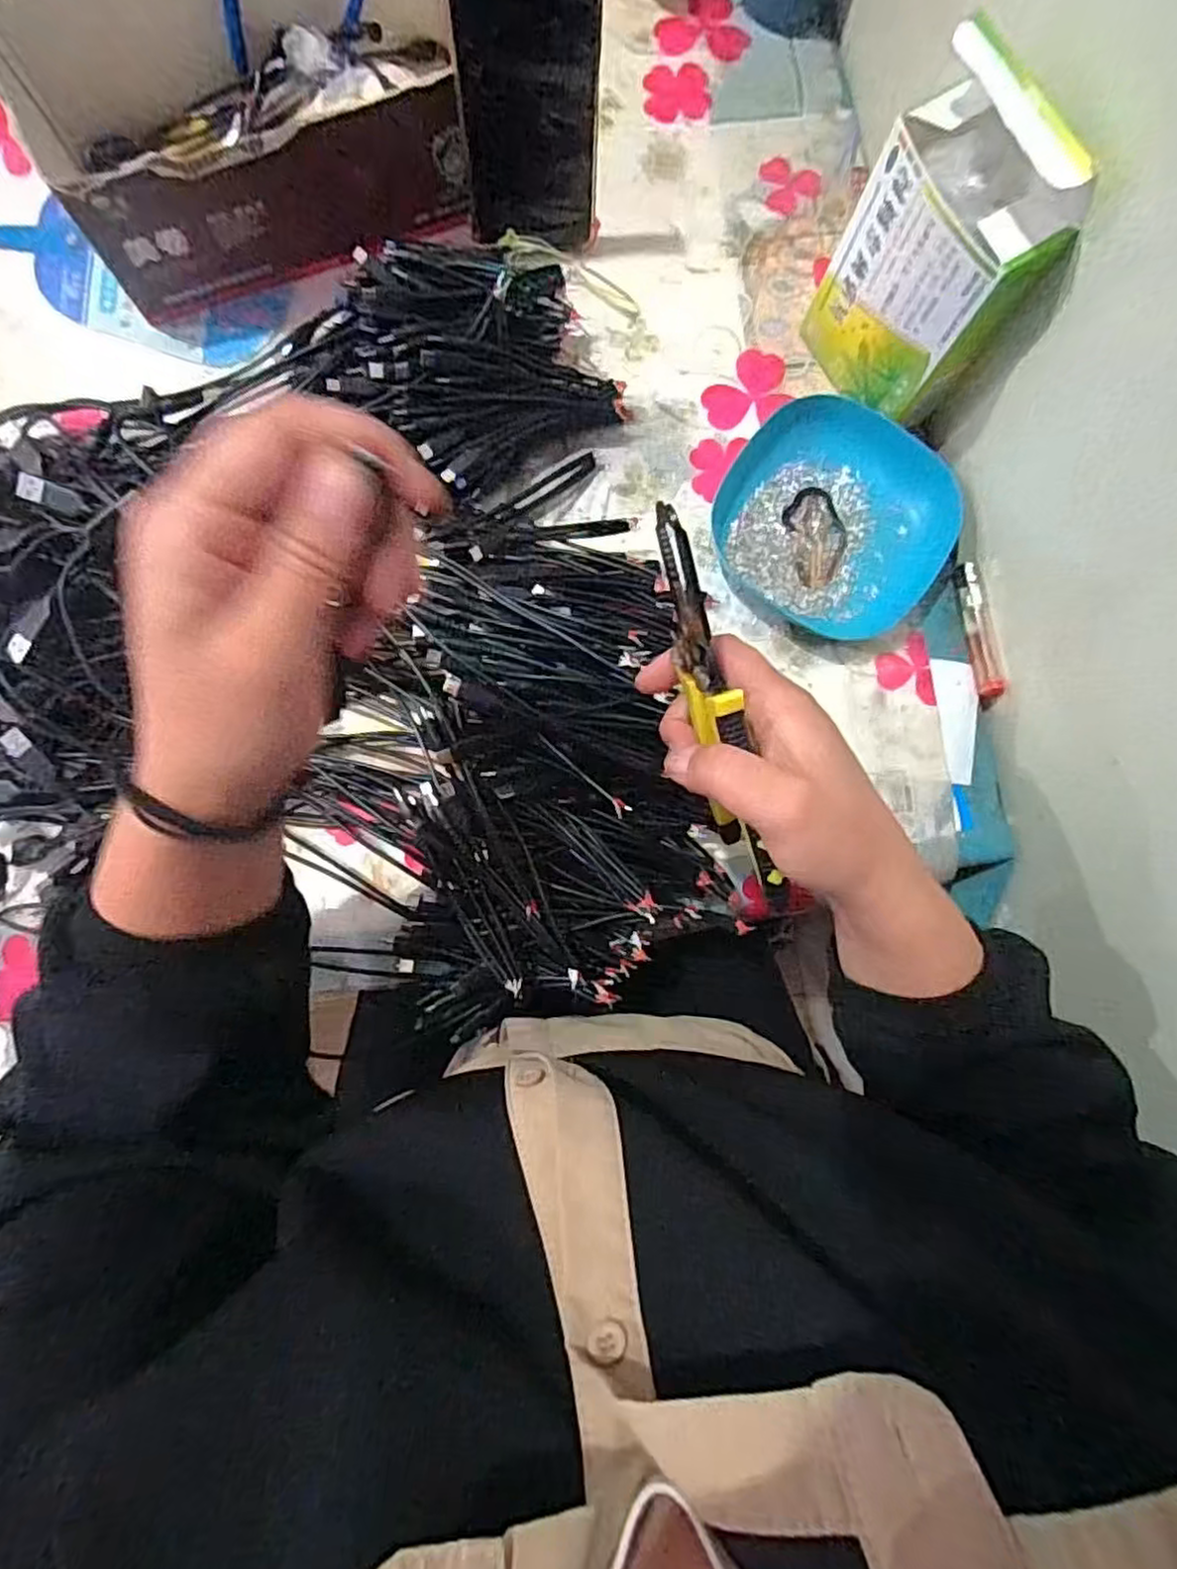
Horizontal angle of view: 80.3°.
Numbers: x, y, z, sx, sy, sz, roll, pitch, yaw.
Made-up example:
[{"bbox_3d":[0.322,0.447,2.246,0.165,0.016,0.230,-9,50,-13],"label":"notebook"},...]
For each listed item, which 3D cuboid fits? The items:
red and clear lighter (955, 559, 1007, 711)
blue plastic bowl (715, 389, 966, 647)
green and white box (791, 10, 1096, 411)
[{"bbox_3d":[0.247,-0.094,0.440,0.011,0.016,0.090,-9,85,-3],"label":"red and clear lighter"},{"bbox_3d":[0.153,-0.167,0.435,0.137,0.032,0.131,0,85,-2],"label":"blue plastic bowl"},{"bbox_3d":[0.183,-0.276,0.375,0.045,0.173,0.100,-36,87,-5],"label":"green and white box"}]

